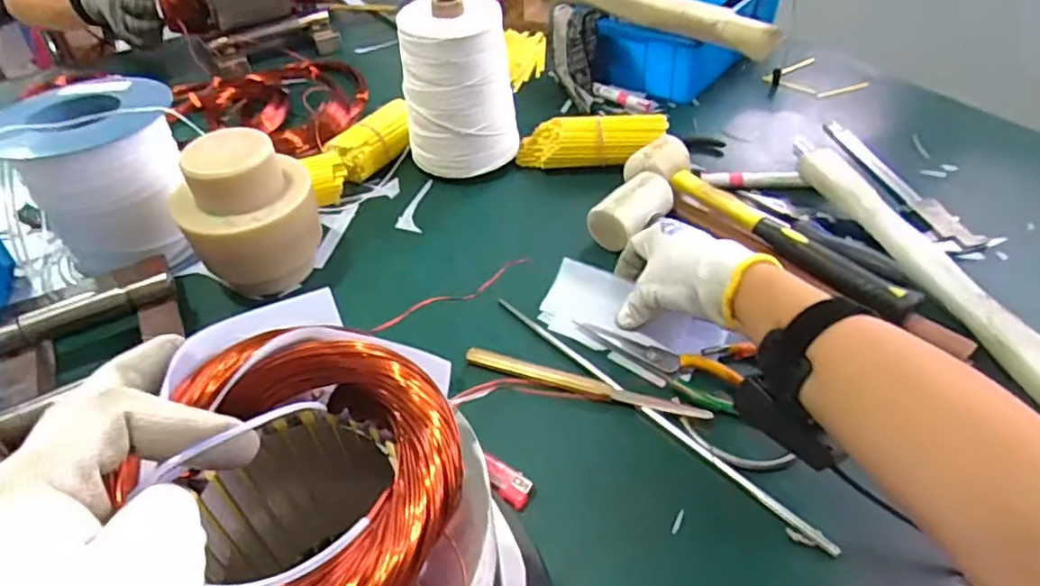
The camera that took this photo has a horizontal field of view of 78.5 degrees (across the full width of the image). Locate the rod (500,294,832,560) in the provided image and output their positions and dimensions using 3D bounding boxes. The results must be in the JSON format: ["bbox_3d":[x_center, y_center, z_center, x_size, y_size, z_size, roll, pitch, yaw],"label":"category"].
[{"bbox_3d":[0.089,0.081,0.462,0.010,0.008,0.296,-34,52,-27],"label":"rod"}]

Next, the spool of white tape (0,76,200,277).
[{"bbox_3d":[-0.372,-0.108,0.575,0.134,0.119,0.135,-2,45,2],"label":"spool of white tape"}]

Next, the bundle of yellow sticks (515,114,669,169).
[{"bbox_3d":[0.071,-0.160,0.666,0.159,0.045,0.042,-4,43,19],"label":"bundle of yellow sticks"}]

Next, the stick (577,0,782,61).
[{"bbox_3d":[0.139,-0.330,0.732,0.323,0.035,0.020,31,54,30],"label":"stick"}]

